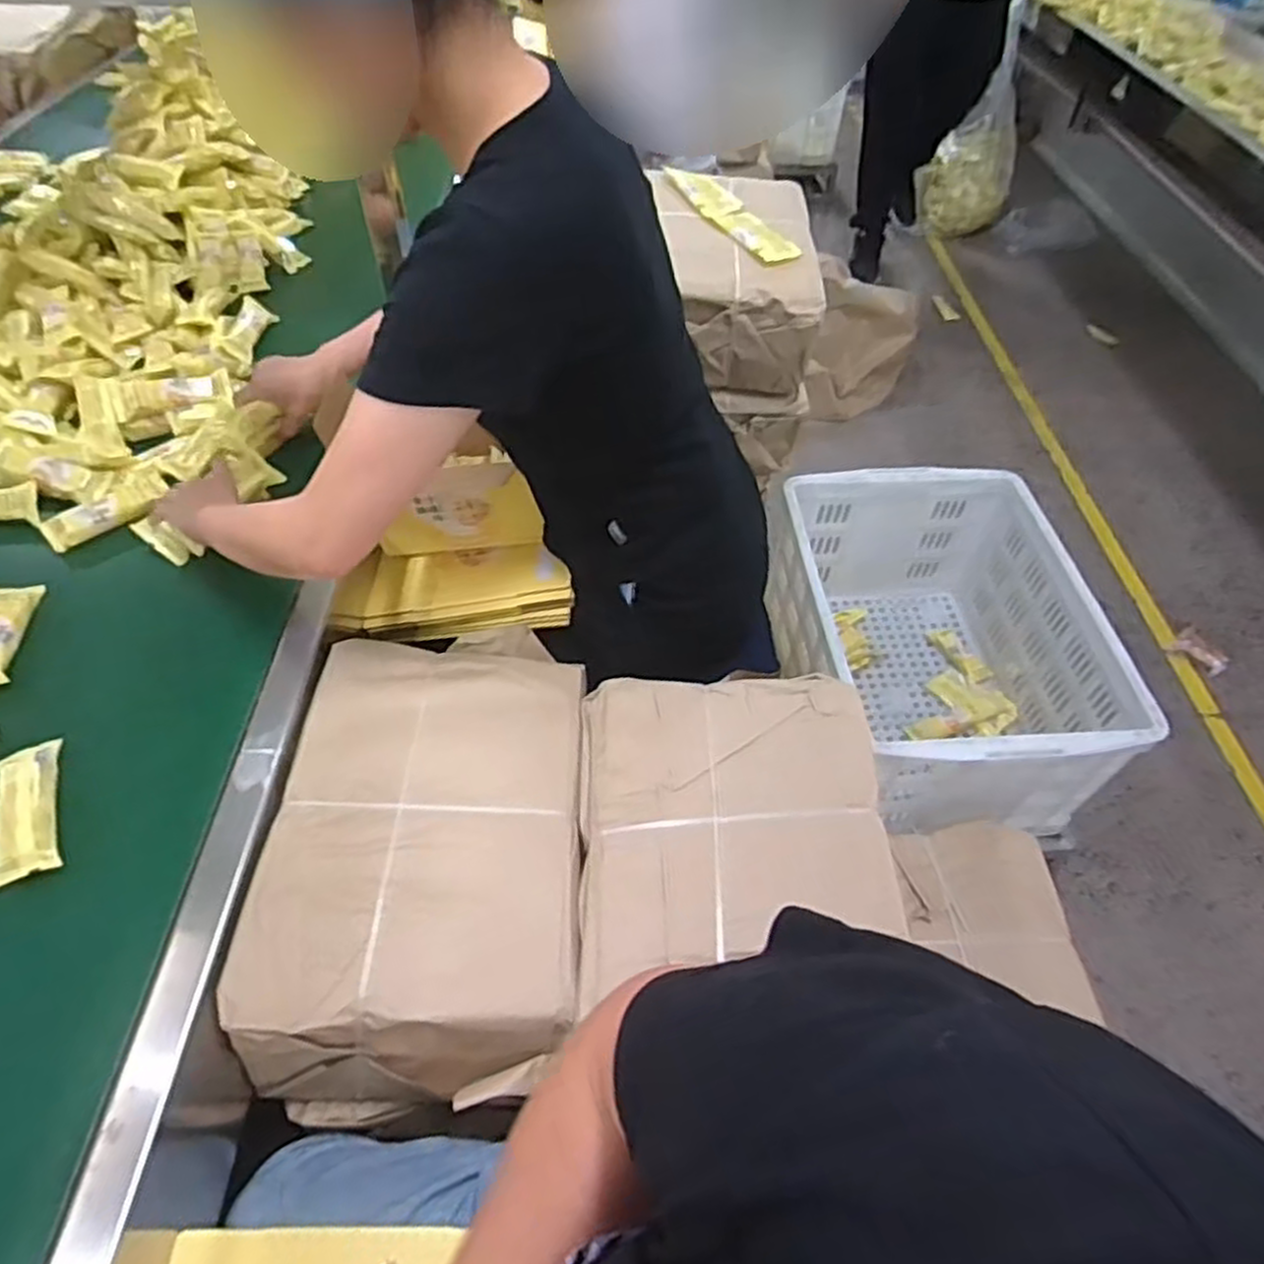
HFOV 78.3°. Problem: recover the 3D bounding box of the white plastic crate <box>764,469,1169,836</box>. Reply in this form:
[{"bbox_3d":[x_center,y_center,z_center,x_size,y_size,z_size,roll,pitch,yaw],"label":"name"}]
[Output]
[{"bbox_3d":[0.504,0.028,1.344,0.474,0.355,0.592,-4,53,-7],"label":"white plastic crate"}]

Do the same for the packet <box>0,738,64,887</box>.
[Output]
[{"bbox_3d":[-0.518,0.152,0.664,0.046,0.030,0.132,-19,56,-18],"label":"packet"}]

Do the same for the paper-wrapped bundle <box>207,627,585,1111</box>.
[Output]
[{"bbox_3d":[-0.184,0.199,0.754,0.264,0.143,0.440,3,53,-2],"label":"paper-wrapped bundle"}]

